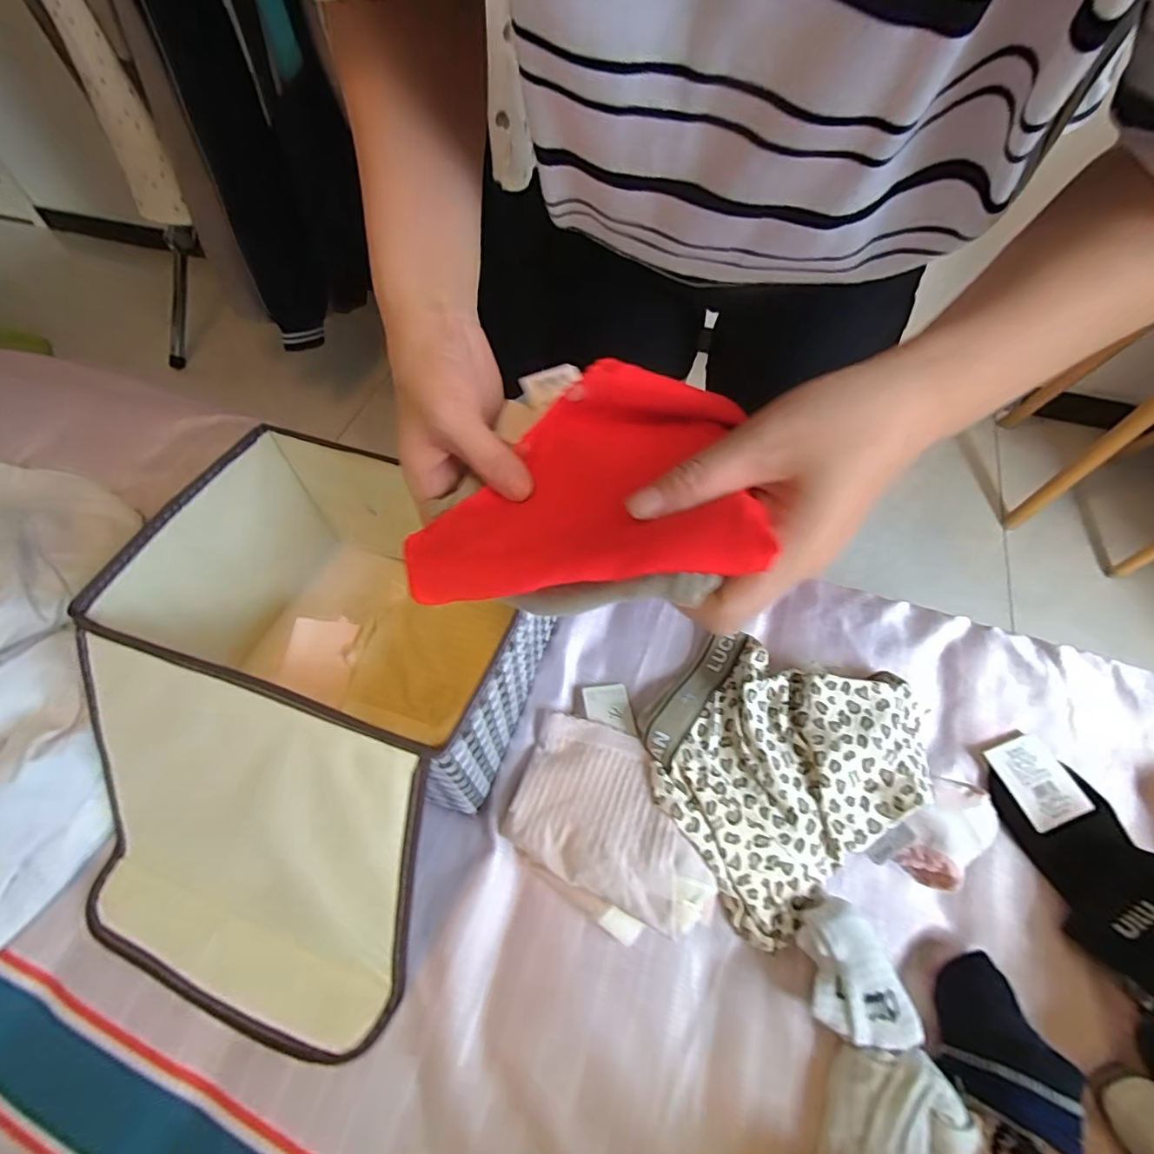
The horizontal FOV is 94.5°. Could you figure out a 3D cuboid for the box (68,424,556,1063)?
[{"bbox_3d":[-0.195,0.100,0.377,0.261,0.164,0.348,20,61,15],"label":"box"}]

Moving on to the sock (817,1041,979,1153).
[{"bbox_3d":[0.187,0.315,0.310,0.073,0.031,0.066,14,60,12],"label":"sock"}]

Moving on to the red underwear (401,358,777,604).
[{"bbox_3d":[-0.004,-0.043,0.239,0.155,0.065,0.127,1,58,4],"label":"red underwear"}]

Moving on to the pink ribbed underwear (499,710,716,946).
[{"bbox_3d":[0.024,0.180,0.394,0.163,0.023,0.117,26,63,18],"label":"pink ribbed underwear"}]

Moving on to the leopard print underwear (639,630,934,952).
[{"bbox_3d":[0.153,0.127,0.412,0.204,0.033,0.179,-35,63,-18],"label":"leopard print underwear"}]

